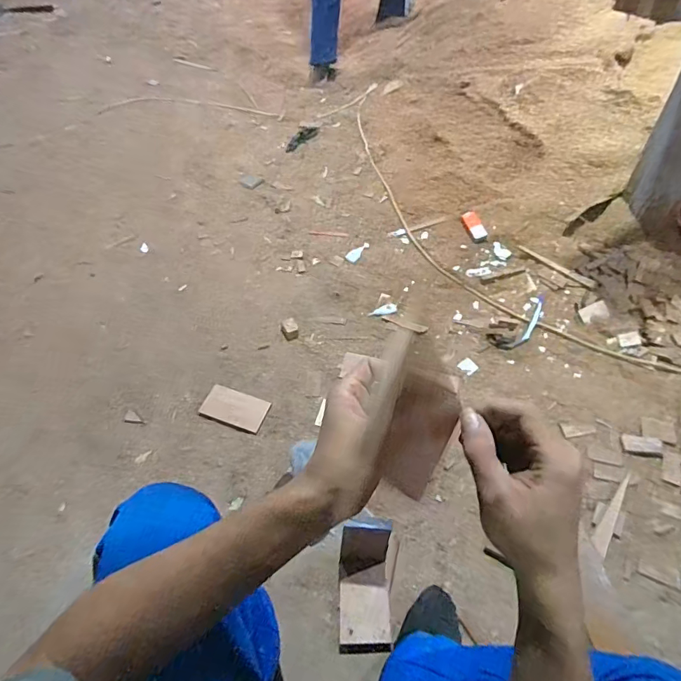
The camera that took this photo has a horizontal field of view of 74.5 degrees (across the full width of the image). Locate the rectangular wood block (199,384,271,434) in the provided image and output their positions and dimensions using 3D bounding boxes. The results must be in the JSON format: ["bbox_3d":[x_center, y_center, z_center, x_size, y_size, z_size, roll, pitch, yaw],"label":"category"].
[{"bbox_3d":[-0.254,0.163,1.075,0.163,0.006,0.081,14,72,19],"label":"rectangular wood block"}]

